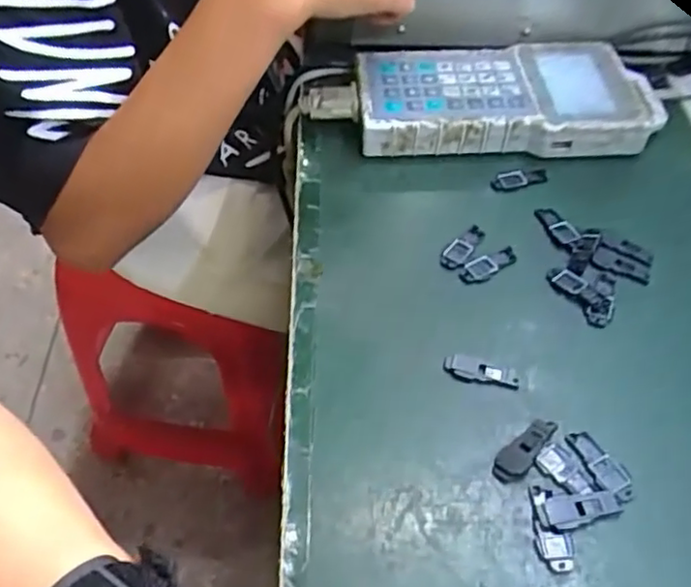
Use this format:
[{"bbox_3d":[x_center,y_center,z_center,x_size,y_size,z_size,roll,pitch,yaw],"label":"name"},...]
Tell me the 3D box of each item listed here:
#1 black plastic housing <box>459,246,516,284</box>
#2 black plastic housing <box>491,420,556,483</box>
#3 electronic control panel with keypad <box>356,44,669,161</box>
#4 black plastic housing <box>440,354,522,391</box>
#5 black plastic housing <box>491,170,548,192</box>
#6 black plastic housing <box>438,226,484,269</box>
[{"bbox_3d":[0.089,-0.018,0.427,0.042,0.004,0.014,-27,55,-22],"label":"black plastic housing"},{"bbox_3d":[0.090,0.078,0.345,0.015,0.004,0.043,34,57,24],"label":"black plastic housing"},{"bbox_3d":[0.122,-0.147,0.514,0.219,0.034,0.107,1,50,0],"label":"electronic control panel with keypad"},{"bbox_3d":[0.074,0.044,0.374,0.041,0.004,0.014,13,51,10],"label":"black plastic housing"},{"bbox_3d":[0.121,-0.082,0.478,0.040,0.004,0.019,-10,51,-9],"label":"black plastic housing"},{"bbox_3d":[0.075,-0.030,0.437,0.014,0.005,0.041,29,55,21],"label":"black plastic housing"}]

